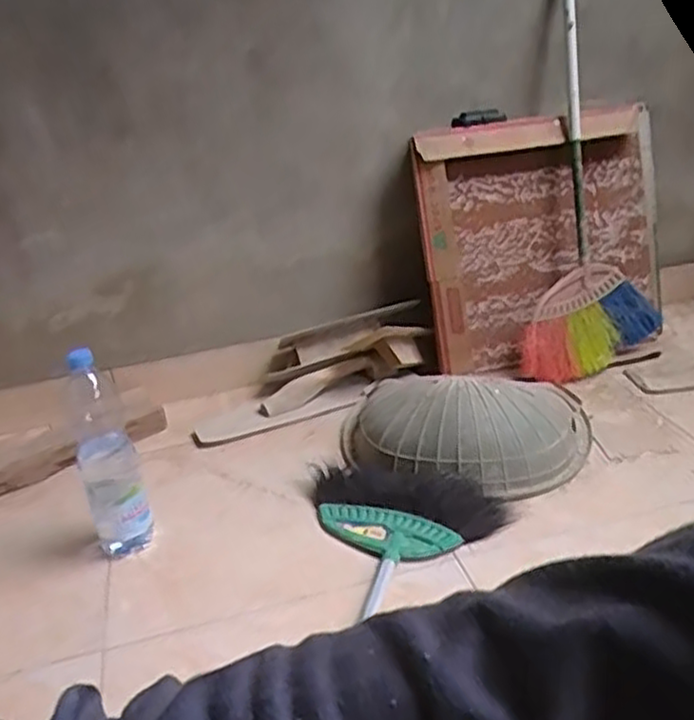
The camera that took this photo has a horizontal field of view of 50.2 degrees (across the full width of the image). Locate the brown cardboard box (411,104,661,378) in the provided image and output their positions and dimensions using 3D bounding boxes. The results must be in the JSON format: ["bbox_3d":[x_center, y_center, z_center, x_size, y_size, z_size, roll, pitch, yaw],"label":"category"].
[{"bbox_3d":[0.421,-0.248,1.563,0.533,0.521,0.085,-9,2,-13],"label":"brown cardboard box"}]

